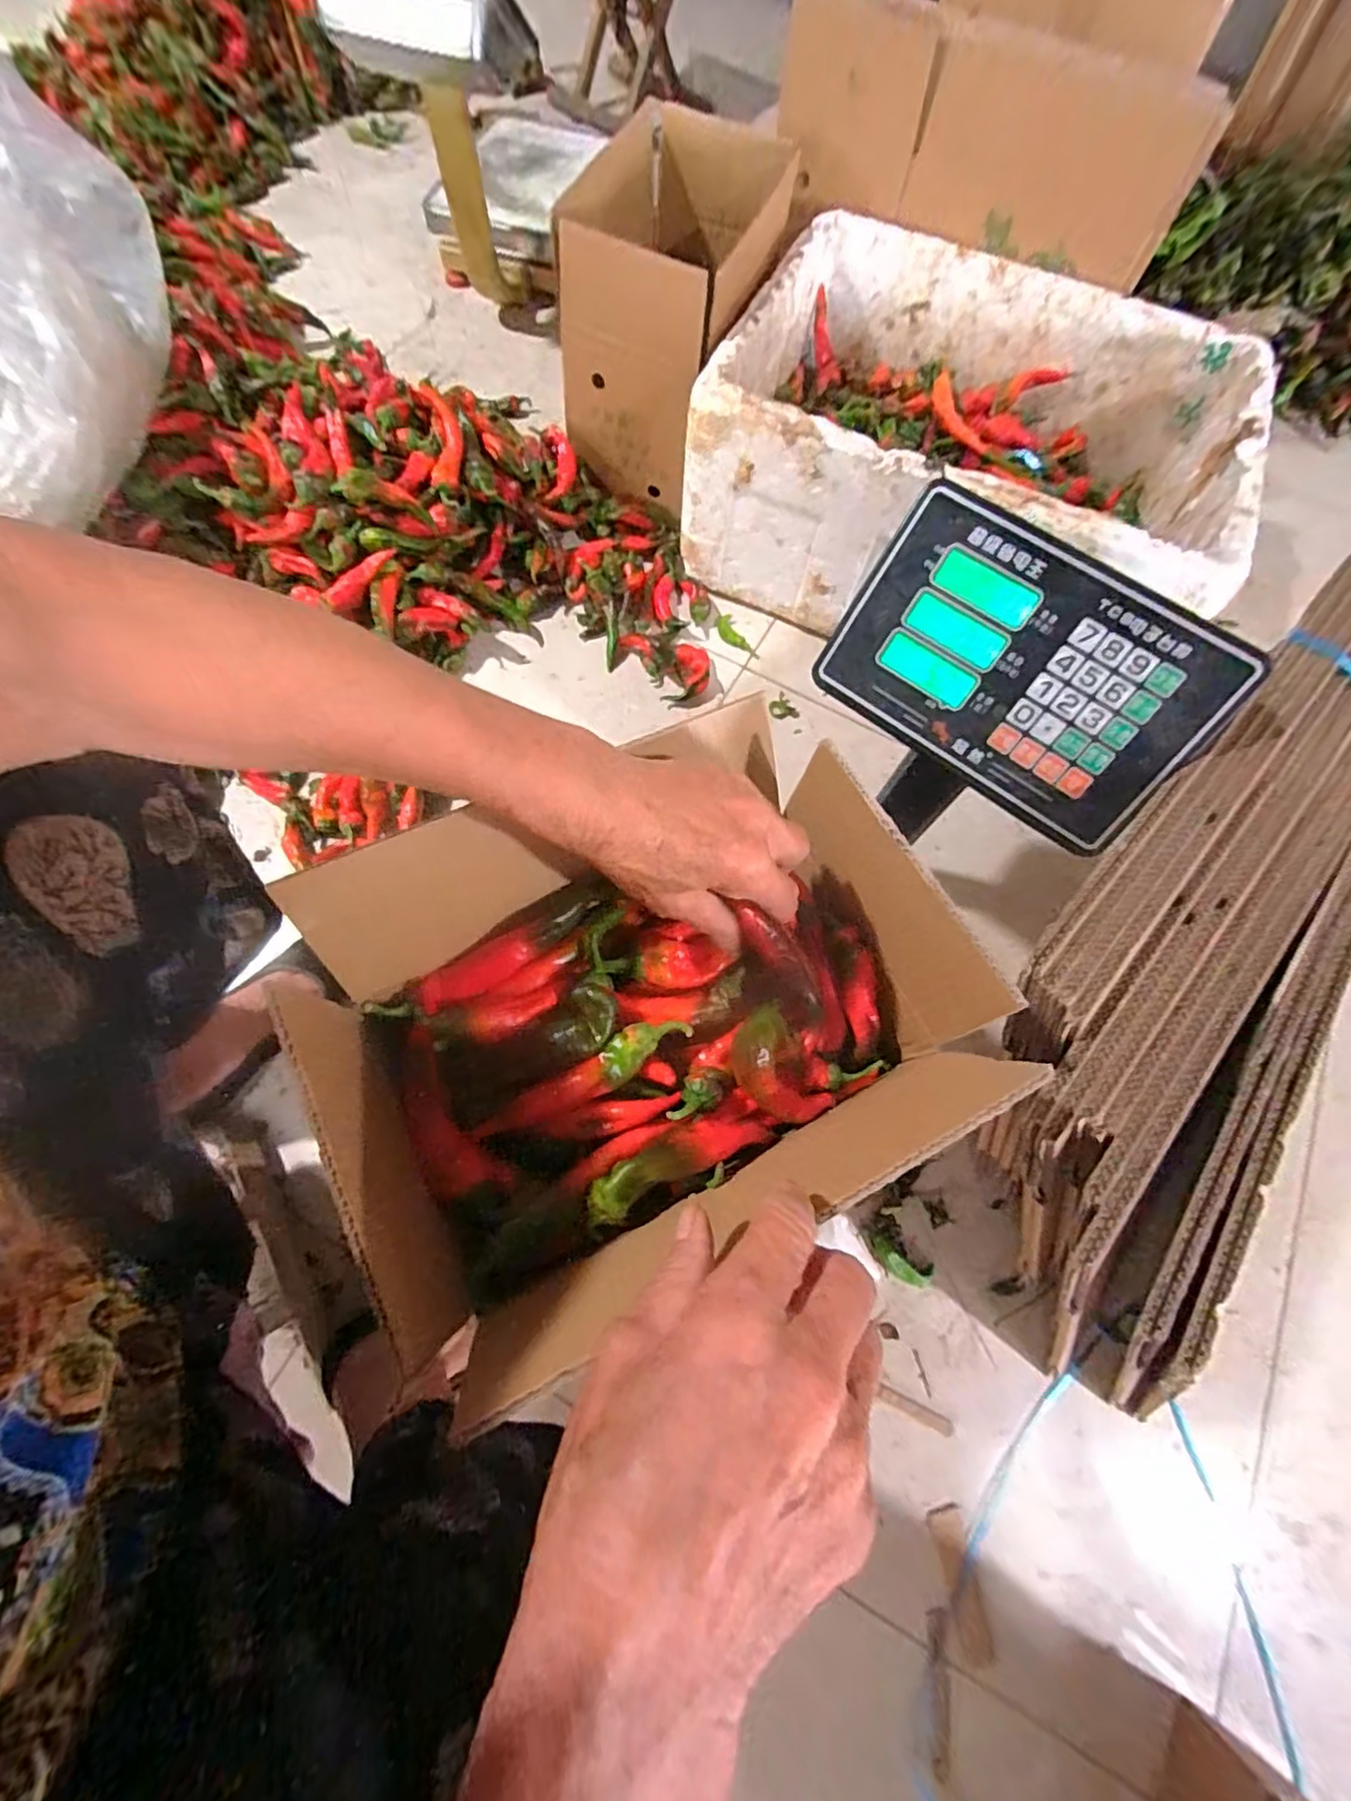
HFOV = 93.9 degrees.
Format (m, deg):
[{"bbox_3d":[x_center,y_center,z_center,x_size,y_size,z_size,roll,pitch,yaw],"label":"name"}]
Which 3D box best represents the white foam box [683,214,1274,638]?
[{"bbox_3d":[0.351,-0.546,0.786,0.564,0.221,0.417,23,70,5],"label":"white foam box"}]

